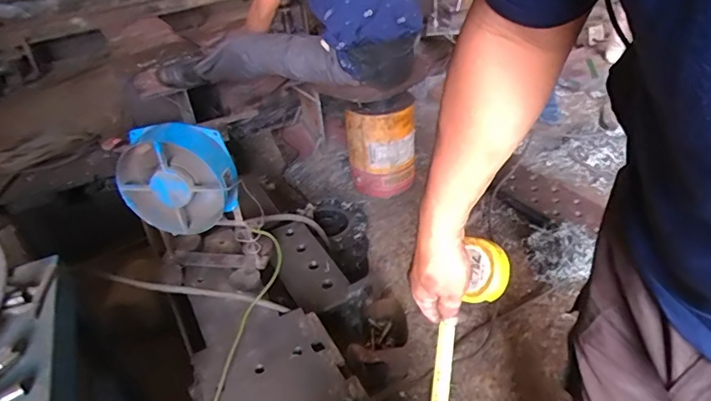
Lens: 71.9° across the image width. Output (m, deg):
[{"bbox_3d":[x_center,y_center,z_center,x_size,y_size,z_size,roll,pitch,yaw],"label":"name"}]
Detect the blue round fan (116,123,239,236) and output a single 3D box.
[{"bbox_3d":[-0.340,-0.044,0.954,0.221,0.212,0.081,-2,36,7],"label":"blue round fan"}]

